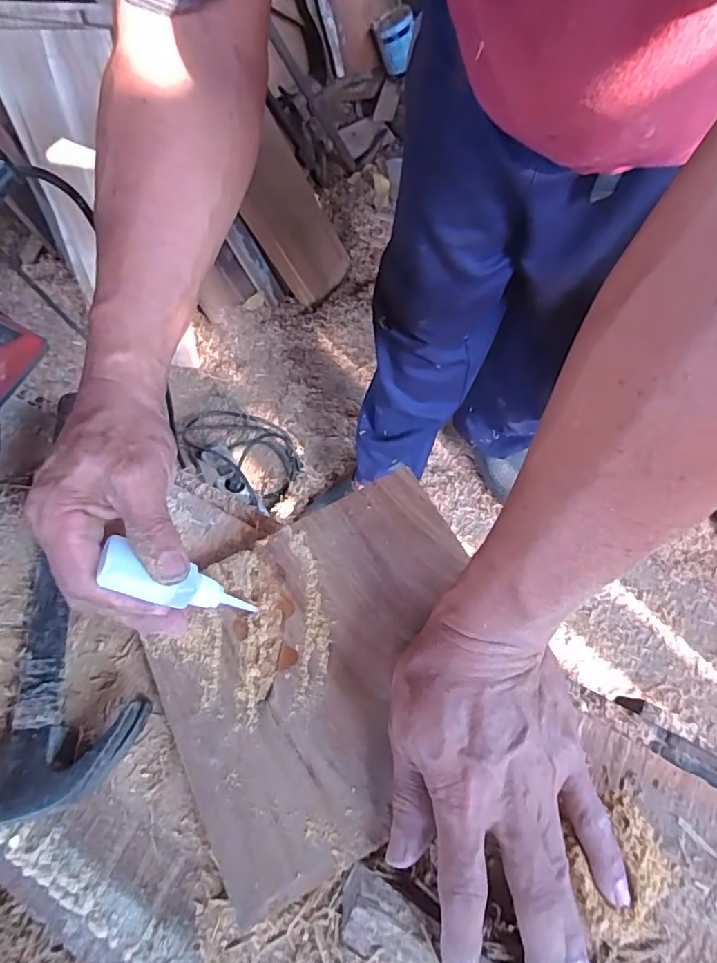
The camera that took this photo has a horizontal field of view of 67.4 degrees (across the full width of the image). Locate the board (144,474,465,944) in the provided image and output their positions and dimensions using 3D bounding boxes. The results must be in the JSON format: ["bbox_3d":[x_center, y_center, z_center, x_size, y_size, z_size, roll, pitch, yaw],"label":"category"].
[{"bbox_3d":[-0.014,0.102,0.313,0.190,0.010,0.178,-27,67,-9],"label":"board"}]

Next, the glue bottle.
[{"bbox_3d":[-0.093,0.057,0.295,0.017,0.095,0.025,-15,56,43],"label":"glue bottle"}]

